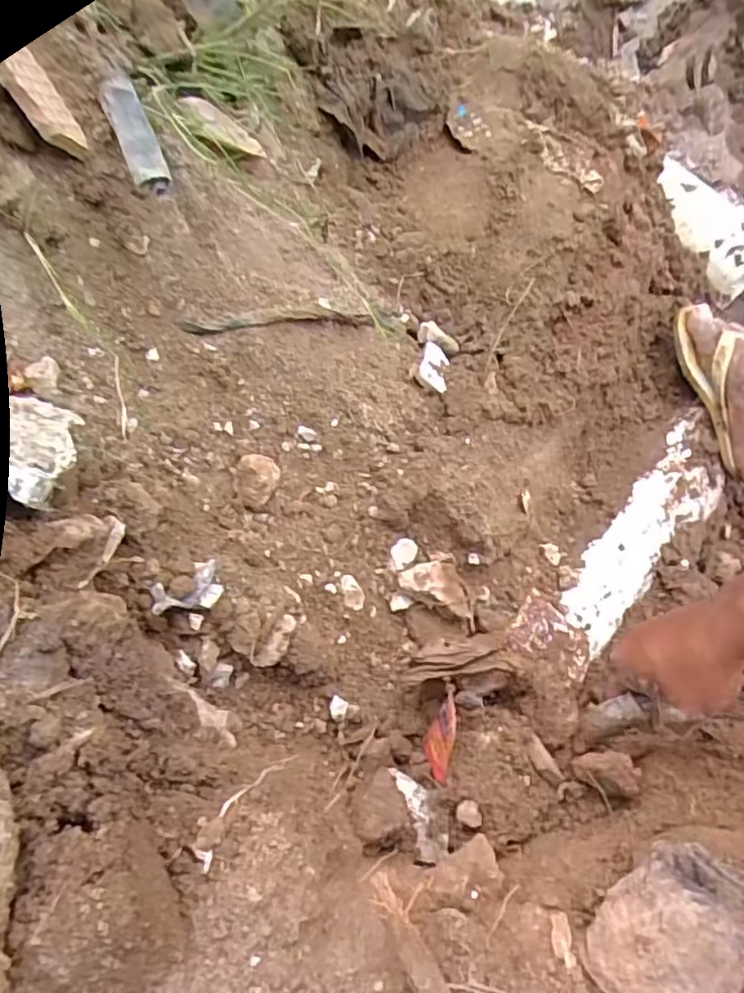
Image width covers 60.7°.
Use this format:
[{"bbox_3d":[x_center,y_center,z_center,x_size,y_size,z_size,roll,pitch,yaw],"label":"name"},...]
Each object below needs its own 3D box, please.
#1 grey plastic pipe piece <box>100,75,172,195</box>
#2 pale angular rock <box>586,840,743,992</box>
[{"bbox_3d":[-0.152,-0.232,0.404,0.023,0.017,0.101,-22,66,-9],"label":"grey plastic pipe piece"},{"bbox_3d":[0.165,0.240,0.340,0.062,0.047,0.087,39,71,18],"label":"pale angular rock"}]

